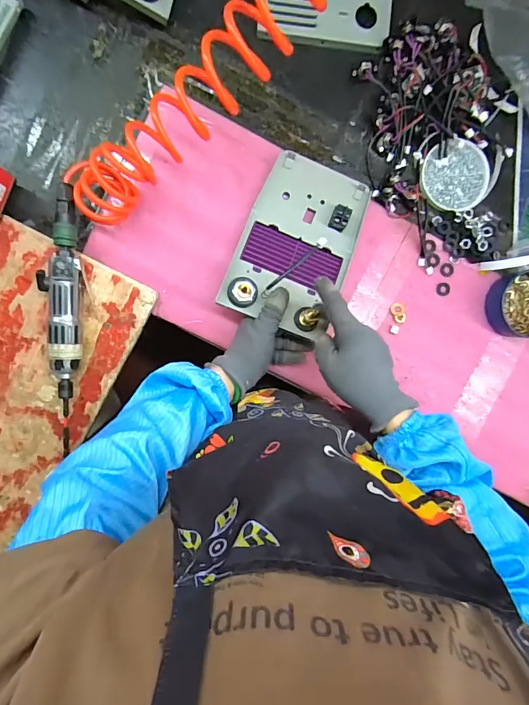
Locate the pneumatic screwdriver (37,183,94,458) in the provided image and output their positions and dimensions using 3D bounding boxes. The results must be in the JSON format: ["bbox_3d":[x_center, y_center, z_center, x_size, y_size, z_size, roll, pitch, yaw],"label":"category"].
[{"bbox_3d":[-0.258,-0.039,0.505,0.048,0.047,0.326,4,93,-5],"label":"pneumatic screwdriver"}]

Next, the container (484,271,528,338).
[{"bbox_3d":[0.375,-0.068,0.564,0.102,0.029,0.092,-8,94,-4],"label":"container"}]

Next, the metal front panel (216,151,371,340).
[{"bbox_3d":[0.046,-0.144,0.525,0.147,0.043,0.227,20,82,-5],"label":"metal front panel"}]

